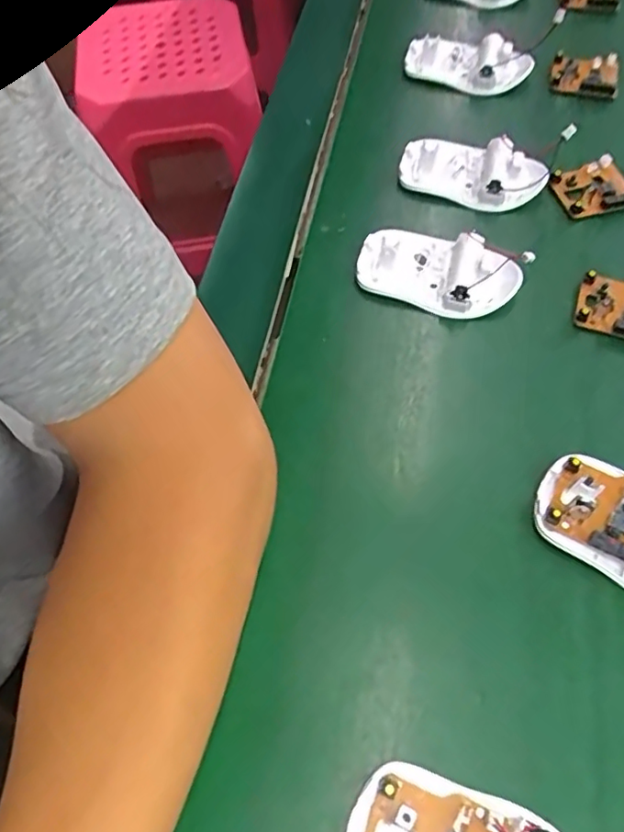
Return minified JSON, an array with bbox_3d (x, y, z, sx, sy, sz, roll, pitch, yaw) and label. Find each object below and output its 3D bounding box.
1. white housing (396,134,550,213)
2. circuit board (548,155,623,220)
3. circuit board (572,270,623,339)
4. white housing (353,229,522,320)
[{"bbox_3d":[0.108,-0.167,0.401,0.094,0.022,0.054,10,63,8],"label":"white housing"},{"bbox_3d":[0.188,-0.151,0.389,0.048,0.014,0.045,-16,62,-6],"label":"circuit board"},{"bbox_3d":[0.181,-0.065,0.346,0.047,0.011,0.041,16,64,10],"label":"circuit board"},{"bbox_3d":[0.076,-0.089,0.360,0.094,0.024,0.050,23,65,14],"label":"white housing"}]

